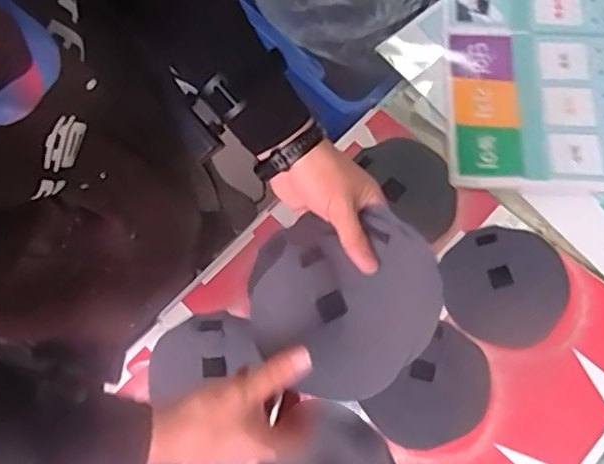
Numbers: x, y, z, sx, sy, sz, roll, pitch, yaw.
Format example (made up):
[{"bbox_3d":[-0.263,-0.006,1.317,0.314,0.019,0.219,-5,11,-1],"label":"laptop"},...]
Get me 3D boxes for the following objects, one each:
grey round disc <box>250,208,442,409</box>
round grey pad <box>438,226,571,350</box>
[{"bbox_3d":[0.038,0.059,0.552,0.166,0.027,0.159,0,91,0],"label":"grey round disc"},{"bbox_3d":[0.239,0.061,0.714,0.144,0.006,0.140,0,71,-1],"label":"round grey pad"}]

